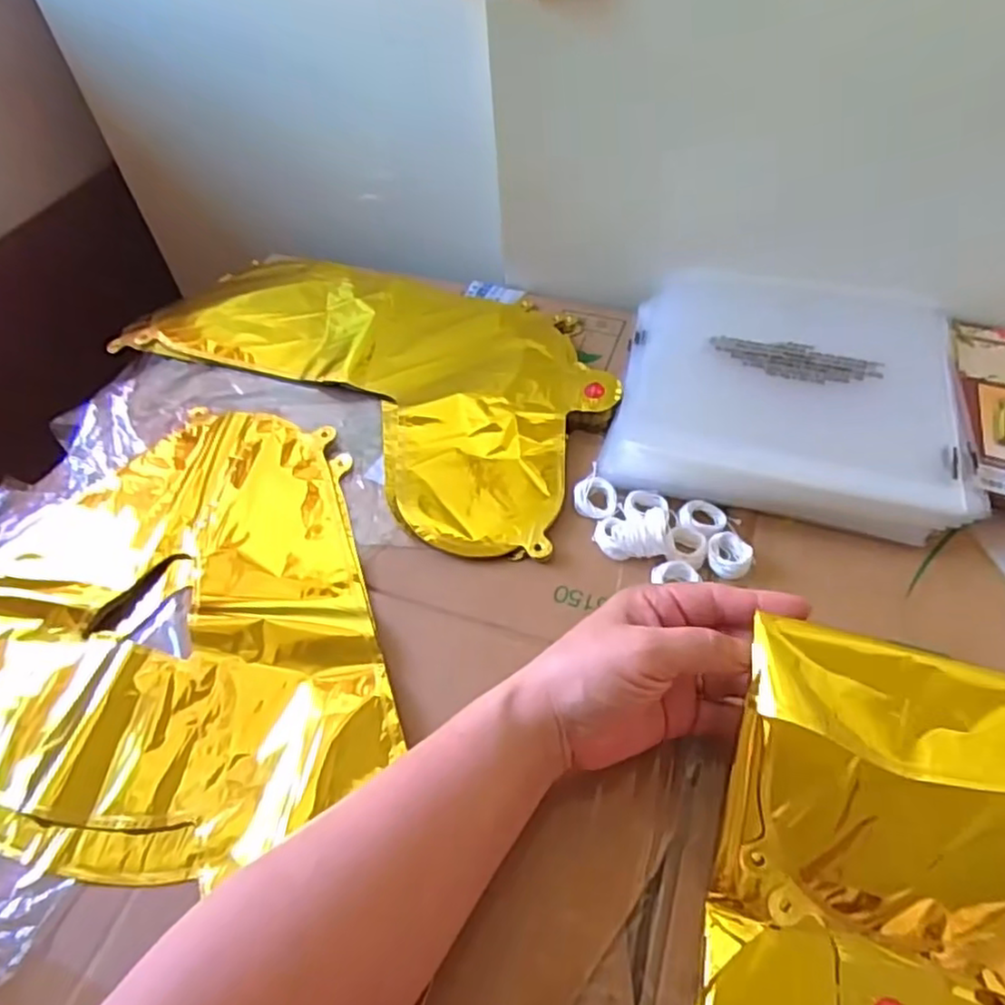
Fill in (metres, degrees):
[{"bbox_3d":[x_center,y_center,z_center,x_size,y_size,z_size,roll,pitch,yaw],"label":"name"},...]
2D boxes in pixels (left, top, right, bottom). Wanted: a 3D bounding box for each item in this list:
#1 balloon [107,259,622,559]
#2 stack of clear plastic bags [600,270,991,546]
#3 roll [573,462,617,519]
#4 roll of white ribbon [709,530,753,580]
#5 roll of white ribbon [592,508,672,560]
[{"bbox_3d":[-0.111,-0.117,0.555,0.410,0.014,0.227,24,58,21],"label":"balloon"},{"bbox_3d":[0.205,-0.085,0.504,0.225,0.025,0.227,10,54,12],"label":"stack of clear plastic bags"},{"bbox_3d":[0.060,-0.006,0.454,0.027,0.011,0.033,-30,56,-17],"label":"roll"},{"bbox_3d":[0.138,0.032,0.424,0.025,0.008,0.029,11,54,13],"label":"roll of white ribbon"},{"bbox_3d":[0.081,0.019,0.429,0.046,0.020,0.029,5,53,9],"label":"roll of white ribbon"}]

